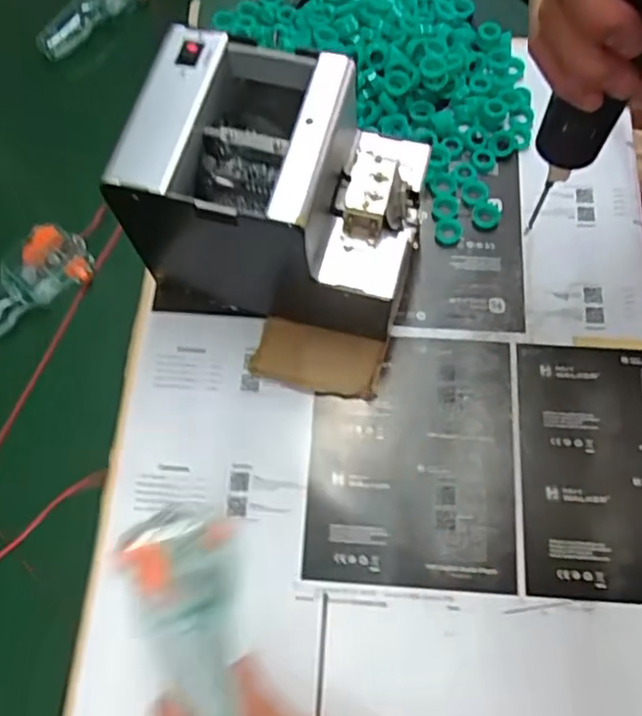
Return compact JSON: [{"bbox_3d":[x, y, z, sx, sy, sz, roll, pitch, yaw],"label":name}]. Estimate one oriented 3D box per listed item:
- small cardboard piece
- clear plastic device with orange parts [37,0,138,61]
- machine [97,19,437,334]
[{"bbox_3d":[-0.003,0.001,0.488,0.093,0.013,0.047,13,70,7],"label":"small cardboard piece"},{"bbox_3d":[-0.218,-0.336,0.612,0.123,0.044,0.030,-40,73,-12],"label":"clear plastic device with orange parts"},{"bbox_3d":[-0.024,-0.109,0.452,0.180,0.156,0.126,14,71,8],"label":"machine"}]

